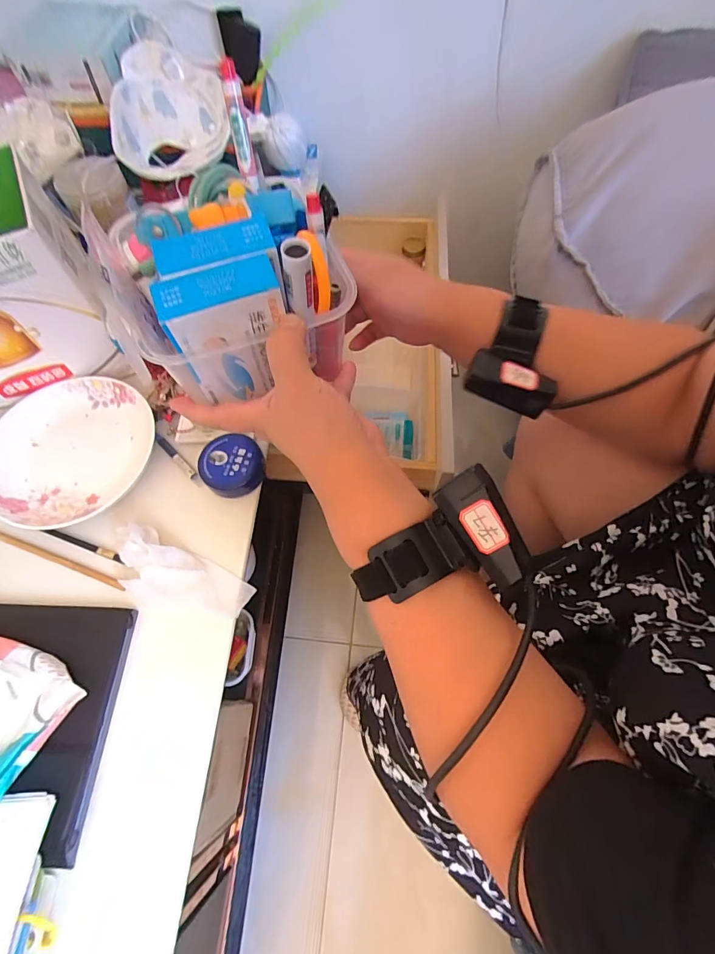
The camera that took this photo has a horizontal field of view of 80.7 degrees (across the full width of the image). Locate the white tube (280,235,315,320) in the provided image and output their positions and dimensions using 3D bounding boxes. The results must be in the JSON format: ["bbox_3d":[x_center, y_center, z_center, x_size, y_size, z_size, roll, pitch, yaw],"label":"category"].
[{"bbox_3d":[-0.034,-0.118,0.253,0.017,0.043,0.015,8,65,6],"label":"white tube"}]

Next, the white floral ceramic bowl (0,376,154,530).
[{"bbox_3d":[-0.316,-0.033,0.464,0.178,0.026,0.161,-35,68,-14],"label":"white floral ceramic bowl"}]

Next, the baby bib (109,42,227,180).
[{"bbox_3d":[-0.265,-0.509,0.598,0.168,0.087,0.182,-16,65,-6],"label":"baby bib"}]

